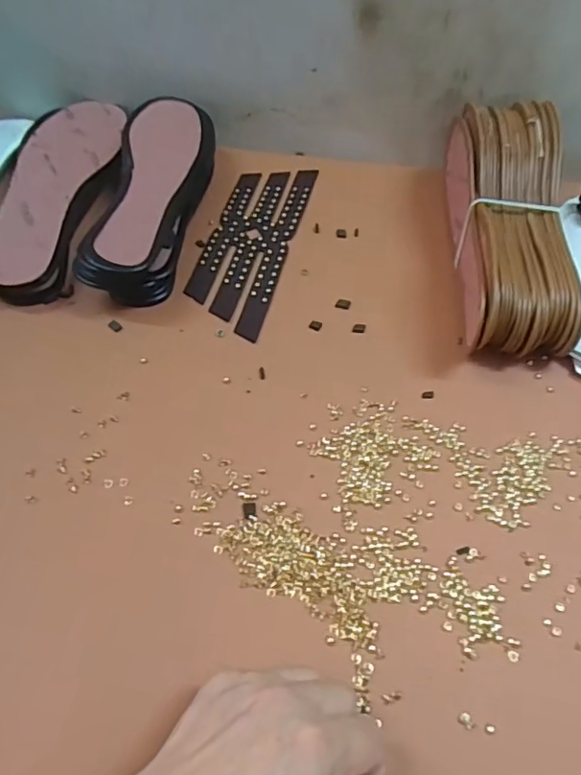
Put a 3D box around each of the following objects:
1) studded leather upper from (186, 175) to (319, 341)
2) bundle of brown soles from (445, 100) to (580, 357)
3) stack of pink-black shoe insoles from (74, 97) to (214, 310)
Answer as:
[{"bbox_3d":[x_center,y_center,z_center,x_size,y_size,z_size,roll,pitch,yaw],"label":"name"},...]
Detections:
[{"bbox_3d":[-0.033,-0.131,0.484,0.069,0.005,0.209,13,56,5],"label":"studded leather upper"},{"bbox_3d":[0.177,-0.133,0.453,0.083,0.082,0.241,6,56,0],"label":"bundle of brown soles"},{"bbox_3d":[-0.113,-0.160,0.465,0.073,0.054,0.216,6,56,0],"label":"stack of pink-black shoe insoles"}]

